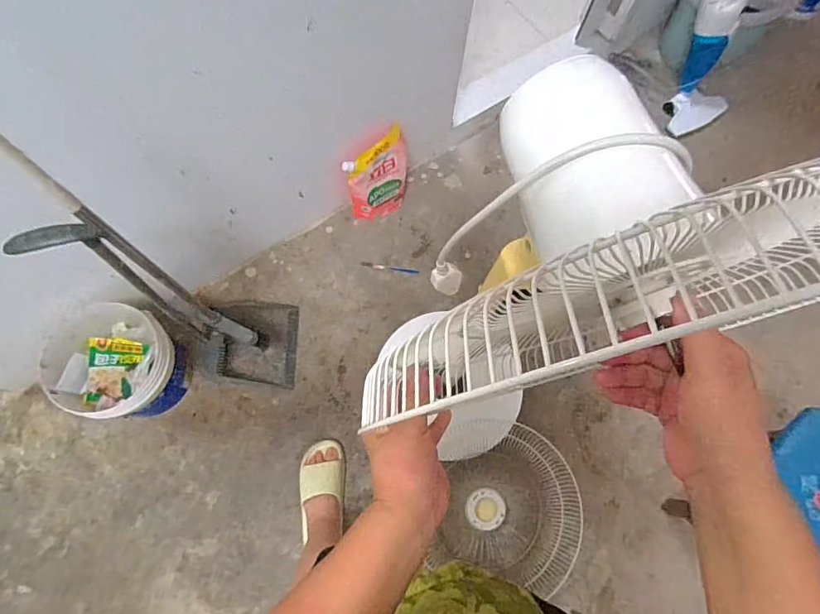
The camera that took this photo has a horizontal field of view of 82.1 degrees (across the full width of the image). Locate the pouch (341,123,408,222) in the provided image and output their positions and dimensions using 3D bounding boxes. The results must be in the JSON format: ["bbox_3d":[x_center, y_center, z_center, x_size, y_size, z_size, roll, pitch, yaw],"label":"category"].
[{"bbox_3d":[-0.081,-0.355,1.334,0.101,0.261,0.194,40,75,11],"label":"pouch"}]

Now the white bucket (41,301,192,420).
[{"bbox_3d":[-0.684,0.141,1.132,0.250,0.213,0.246,0,70,-1],"label":"white bucket"}]

